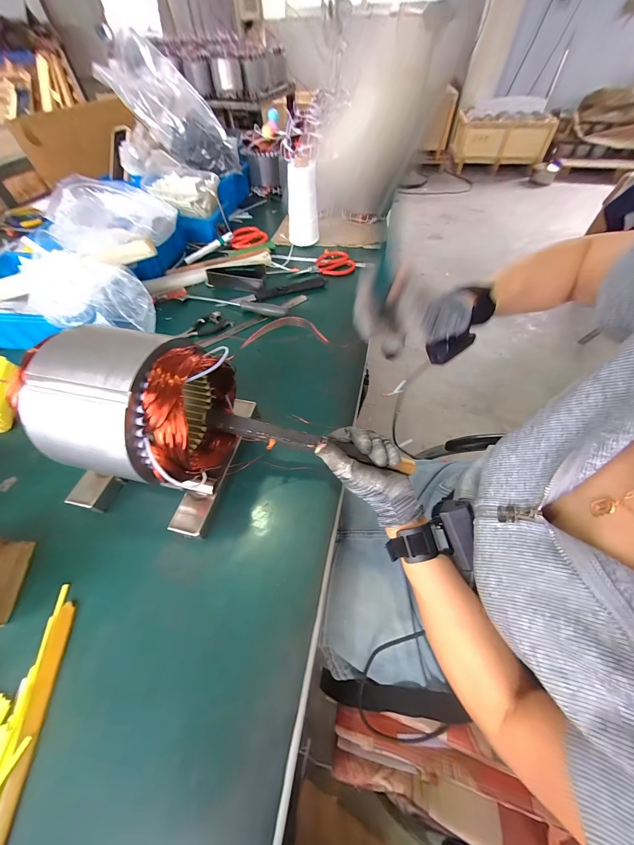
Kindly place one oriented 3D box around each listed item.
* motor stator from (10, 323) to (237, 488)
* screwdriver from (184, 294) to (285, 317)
[{"bbox_3d":[-0.189,-0.013,0.315,0.166,0.136,0.131,5,55,6],"label":"motor stator"},{"bbox_3d":[-0.170,-0.256,0.610,0.236,0.020,0.028,17,57,14],"label":"screwdriver"}]

